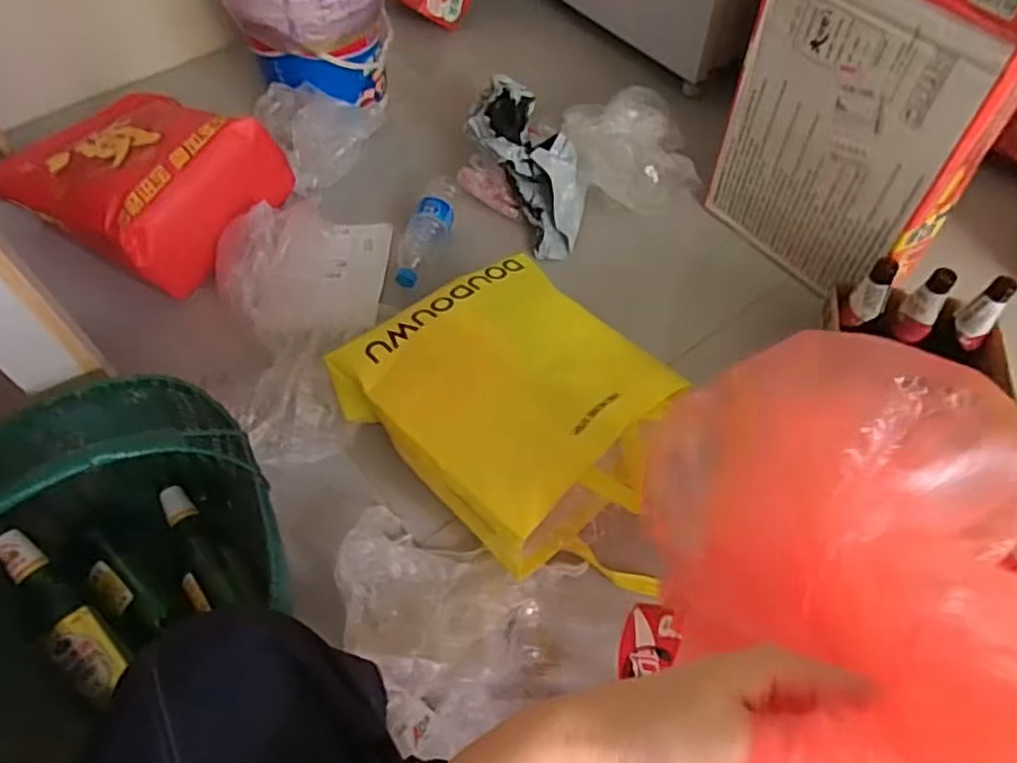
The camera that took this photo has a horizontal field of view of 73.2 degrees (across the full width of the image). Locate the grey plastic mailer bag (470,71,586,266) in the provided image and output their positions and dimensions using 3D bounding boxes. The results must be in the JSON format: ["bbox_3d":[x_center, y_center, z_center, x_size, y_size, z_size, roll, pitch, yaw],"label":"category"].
[{"bbox_3d":[0.035,-0.352,1.111,0.131,0.102,0.303,-21,80,-13],"label":"grey plastic mailer bag"}]

